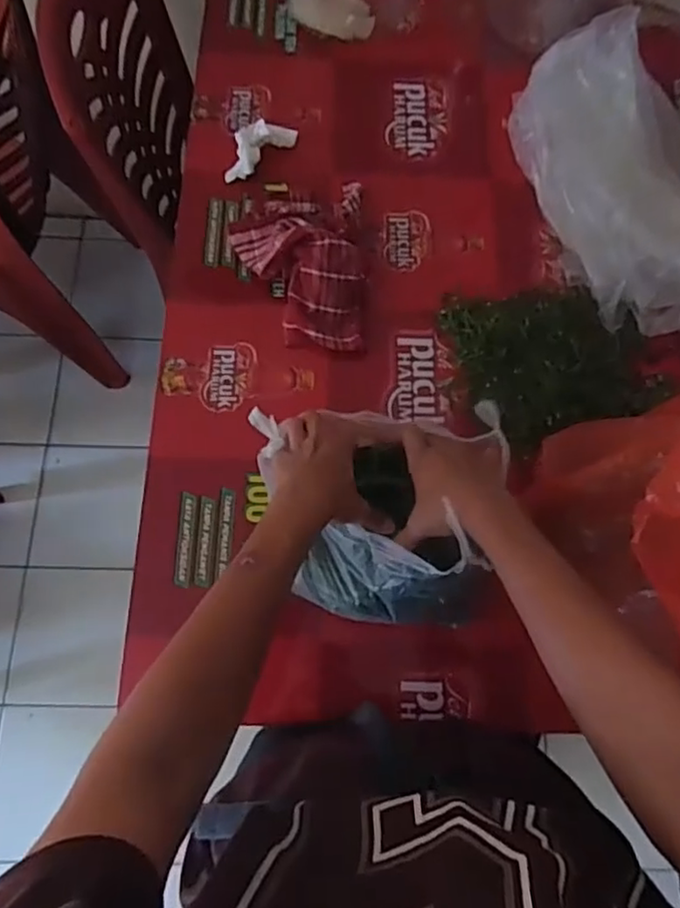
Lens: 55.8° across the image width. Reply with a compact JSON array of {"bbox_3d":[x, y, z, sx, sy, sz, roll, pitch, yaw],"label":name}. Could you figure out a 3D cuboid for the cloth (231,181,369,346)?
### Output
[{"bbox_3d":[-0.054,-0.265,0.858,0.179,0.077,0.254,-1,72,-1],"label":"cloth"}]

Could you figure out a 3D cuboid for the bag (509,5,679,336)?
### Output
[{"bbox_3d":[0.395,-0.373,0.876,0.222,0.130,0.434,-17,73,-6],"label":"bag"}]

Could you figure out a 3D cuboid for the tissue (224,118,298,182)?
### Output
[{"bbox_3d":[-0.120,-0.442,0.924,0.044,0.041,0.128,43,77,12],"label":"tissue"}]

